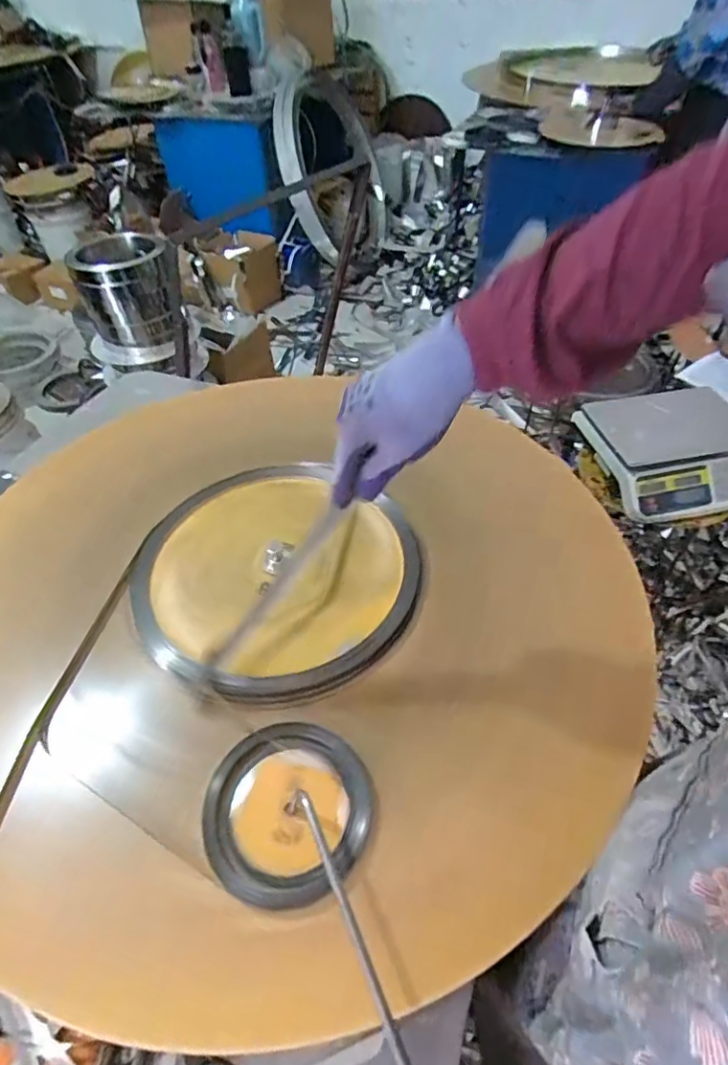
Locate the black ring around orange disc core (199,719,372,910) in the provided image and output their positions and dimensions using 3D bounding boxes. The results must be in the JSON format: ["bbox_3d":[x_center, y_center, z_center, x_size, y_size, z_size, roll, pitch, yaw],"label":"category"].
[{"bbox_3d":[-0.067,0.237,0.470,0.143,0.009,0.140,-1,49,1],"label":"black ring around orange disc core"}]

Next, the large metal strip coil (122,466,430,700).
[{"bbox_3d":[-0.108,0.040,0.634,0.328,0.036,0.310,-1,49,1],"label":"large metal strip coil"}]

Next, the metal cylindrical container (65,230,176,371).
[{"bbox_3d":[-0.632,-0.625,1.476,0.250,0.276,0.242,-13,50,-9],"label":"metal cylindrical container"}]

